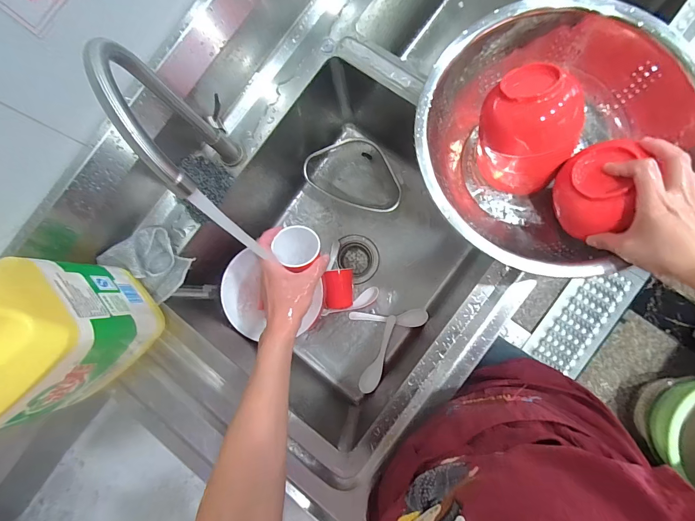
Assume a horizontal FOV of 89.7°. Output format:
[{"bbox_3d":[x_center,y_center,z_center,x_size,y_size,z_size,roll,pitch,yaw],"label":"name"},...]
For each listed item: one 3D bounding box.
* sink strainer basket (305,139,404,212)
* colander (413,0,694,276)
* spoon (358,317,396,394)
[{"bbox_3d":[0.022,-0.188,0.775,0.216,0.081,0.140,28,88,8],"label":"sink strainer basket"},{"bbox_3d":[0.257,-0.151,0.467,0.326,0.116,0.296,-45,82,0],"label":"colander"},{"bbox_3d":[0.067,0.197,0.741,0.039,0.029,0.165,19,87,7],"label":"spoon"}]

